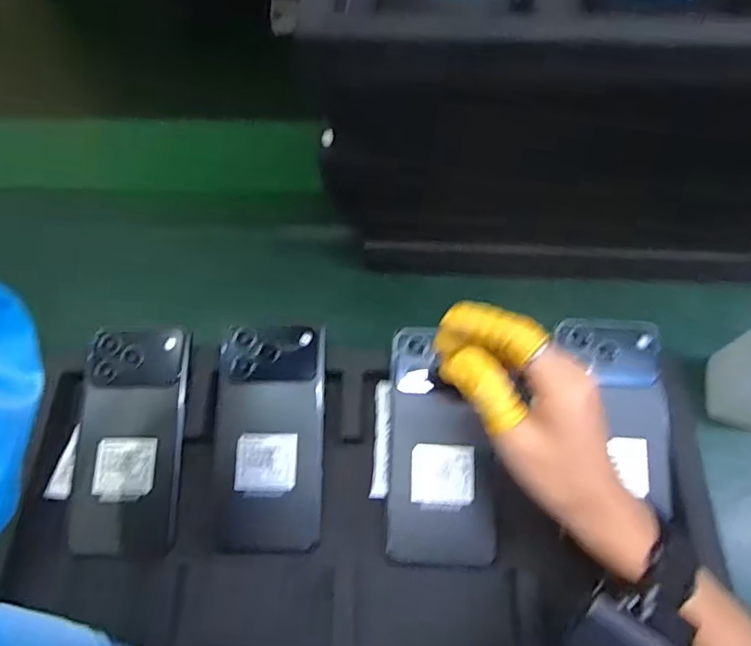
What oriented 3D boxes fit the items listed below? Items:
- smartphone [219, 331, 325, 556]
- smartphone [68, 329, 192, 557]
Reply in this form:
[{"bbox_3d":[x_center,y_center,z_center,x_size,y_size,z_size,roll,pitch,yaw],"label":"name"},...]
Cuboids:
[{"bbox_3d":[-0.075,0.079,0.378,0.075,0.006,0.154,0,77,2],"label":"smartphone"},{"bbox_3d":[-0.174,0.081,0.378,0.072,0.005,0.154,0,76,-2],"label":"smartphone"}]

